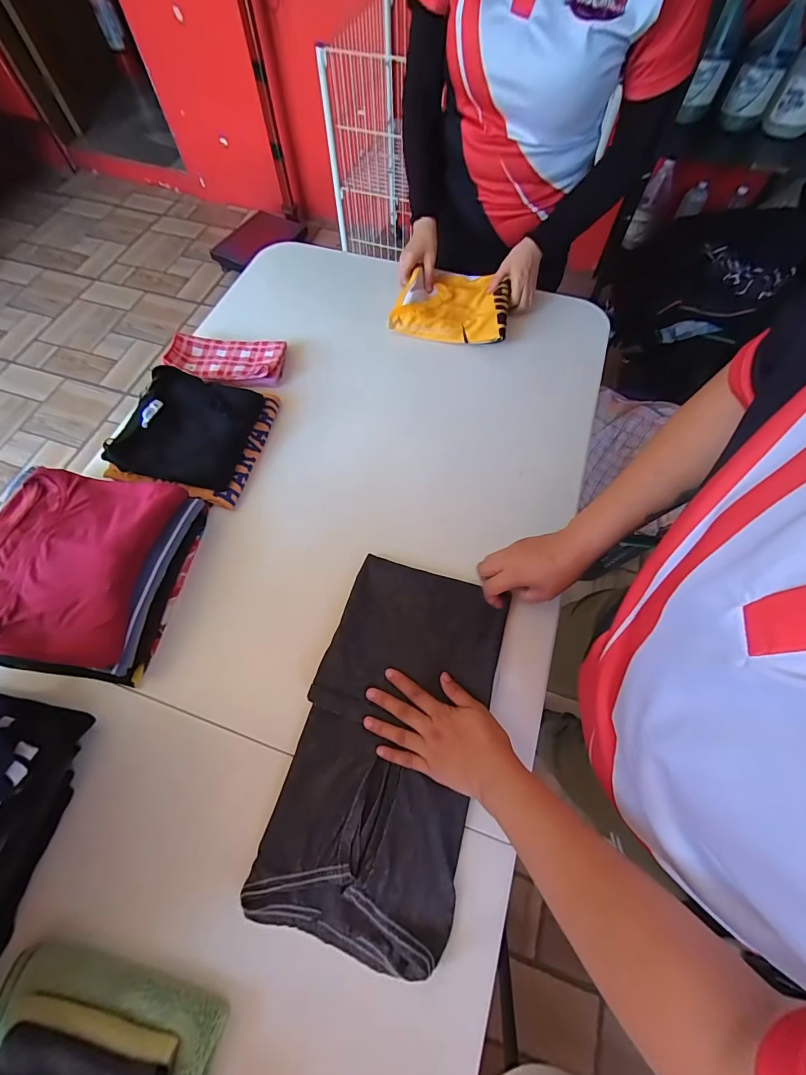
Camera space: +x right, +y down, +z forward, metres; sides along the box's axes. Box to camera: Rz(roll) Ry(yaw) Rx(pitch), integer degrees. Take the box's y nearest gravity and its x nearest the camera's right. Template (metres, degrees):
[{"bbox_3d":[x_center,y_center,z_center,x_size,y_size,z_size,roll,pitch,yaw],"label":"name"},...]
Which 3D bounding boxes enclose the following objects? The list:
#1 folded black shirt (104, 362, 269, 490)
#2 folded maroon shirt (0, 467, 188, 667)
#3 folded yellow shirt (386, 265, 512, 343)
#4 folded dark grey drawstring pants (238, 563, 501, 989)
[{"bbox_3d":[-0.331,-0.170,0.605,0.176,0.043,0.174,10,66,4],"label":"folded black shirt"},{"bbox_3d":[-0.409,0.020,0.479,0.202,0.049,0.237,6,66,2],"label":"folded maroon shirt"},{"bbox_3d":[0.094,-0.445,0.745,0.202,0.035,0.177,11,66,4],"label":"folded yellow shirt"},{"bbox_3d":[-0.013,0.218,0.453,0.199,0.019,0.385,14,68,6],"label":"folded dark grey drawstring pants"}]

